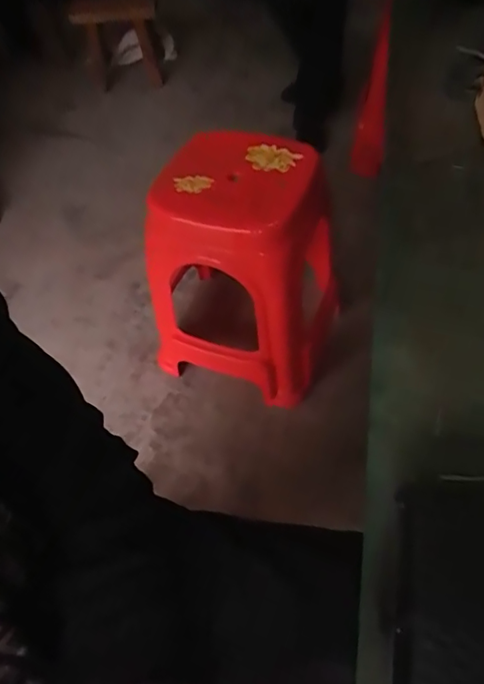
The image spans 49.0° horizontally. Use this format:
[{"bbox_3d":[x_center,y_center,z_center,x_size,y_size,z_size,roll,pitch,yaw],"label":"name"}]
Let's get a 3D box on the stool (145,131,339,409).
[{"bbox_3d":[0.007,-0.150,1.162,0.337,0.496,0.352,18,56,18],"label":"stool"}]

